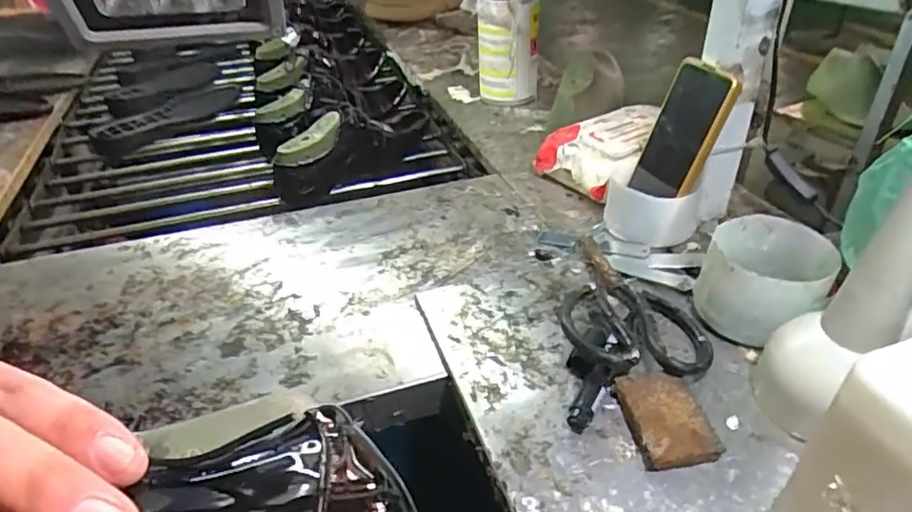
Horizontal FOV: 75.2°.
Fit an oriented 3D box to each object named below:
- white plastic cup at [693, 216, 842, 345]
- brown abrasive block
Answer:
[{"bbox_3d":[0.236,0.021,0.458,0.088,0.066,0.100,22,43,30],"label":"white plastic cup"},{"bbox_3d":[0.139,0.107,0.394,0.049,0.015,0.069,-7,36,-5],"label":"brown abrasive block"}]

